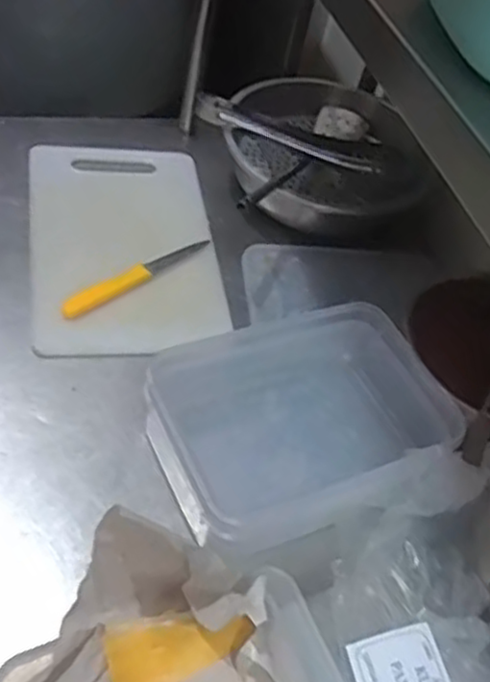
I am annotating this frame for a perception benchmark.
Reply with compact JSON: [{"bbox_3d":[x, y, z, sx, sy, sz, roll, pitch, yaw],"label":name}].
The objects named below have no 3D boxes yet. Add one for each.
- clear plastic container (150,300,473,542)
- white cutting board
[{"bbox_3d":[0.048,0.066,0.633,0.241,0.072,0.182,-11,53,-22],"label":"clear plastic container"},{"bbox_3d":[-0.132,-0.114,0.801,0.198,0.021,0.313,-2,52,-16],"label":"white cutting board"}]

